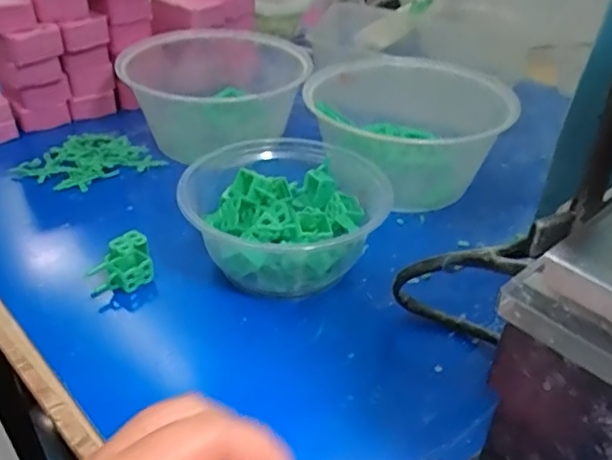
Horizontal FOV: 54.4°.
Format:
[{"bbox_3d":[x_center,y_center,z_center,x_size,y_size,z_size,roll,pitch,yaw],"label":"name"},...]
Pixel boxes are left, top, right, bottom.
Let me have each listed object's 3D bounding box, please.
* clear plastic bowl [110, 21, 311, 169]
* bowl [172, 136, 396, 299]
[{"bbox_3d":[-0.089,-0.135,0.560,0.159,0.070,0.158,-12,37,-18],"label":"clear plastic bowl"},{"bbox_3d":[-0.013,-0.008,0.411,0.139,0.064,0.127,-7,36,-11],"label":"bowl"}]

